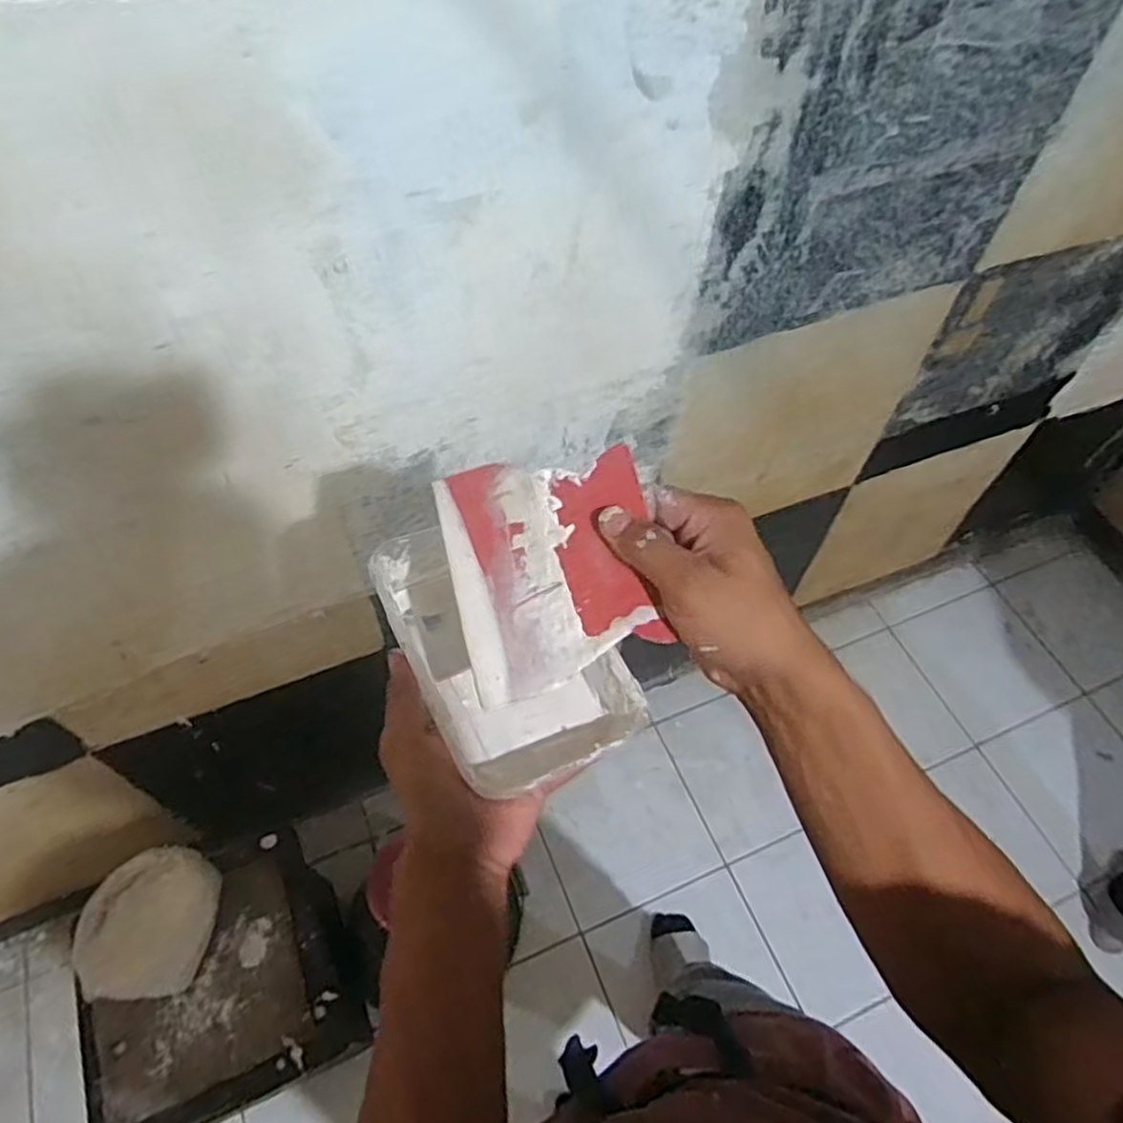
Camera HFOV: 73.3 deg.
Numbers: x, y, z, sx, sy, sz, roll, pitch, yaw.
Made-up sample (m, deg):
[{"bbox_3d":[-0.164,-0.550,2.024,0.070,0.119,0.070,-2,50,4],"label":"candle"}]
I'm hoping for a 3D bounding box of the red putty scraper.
[{"bbox_3d":[-0.004,0.002,0.396,0.105,0.004,0.121,-15,79,4],"label":"red putty scraper"}]

